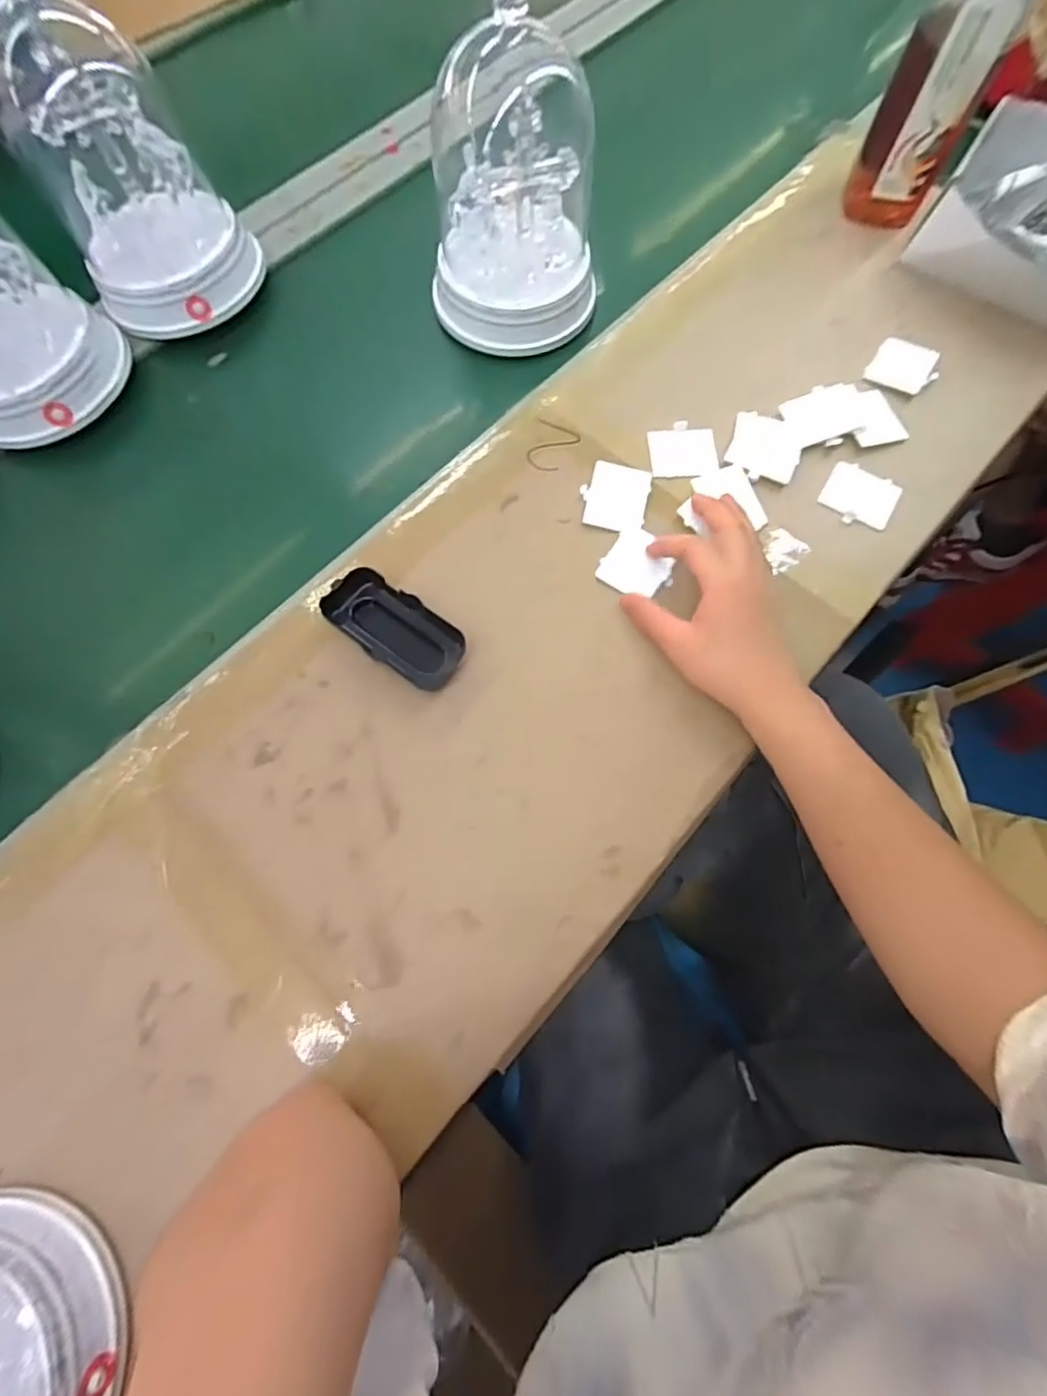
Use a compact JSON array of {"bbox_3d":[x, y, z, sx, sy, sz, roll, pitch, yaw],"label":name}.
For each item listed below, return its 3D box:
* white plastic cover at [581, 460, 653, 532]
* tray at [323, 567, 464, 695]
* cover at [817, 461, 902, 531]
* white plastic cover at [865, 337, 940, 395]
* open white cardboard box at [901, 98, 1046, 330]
[{"bbox_3d":[0.076,-0.166,0.463,0.053,0.006,0.059,13,73,4],"label":"white plastic cover"},{"bbox_3d":[-0.094,-0.051,0.415,0.104,0.018,0.050,34,75,10],"label":"tray"},{"bbox_3d":[0.285,-0.171,0.475,0.057,0.004,0.058,30,75,9],"label":"cover"},{"bbox_3d":[0.349,-0.304,0.514,0.055,0.007,0.054,29,75,9],"label":"white plastic cover"},{"bbox_3d":[0.502,-0.460,0.529,0.196,0.051,0.211,33,75,10],"label":"open white cardboard box"}]

